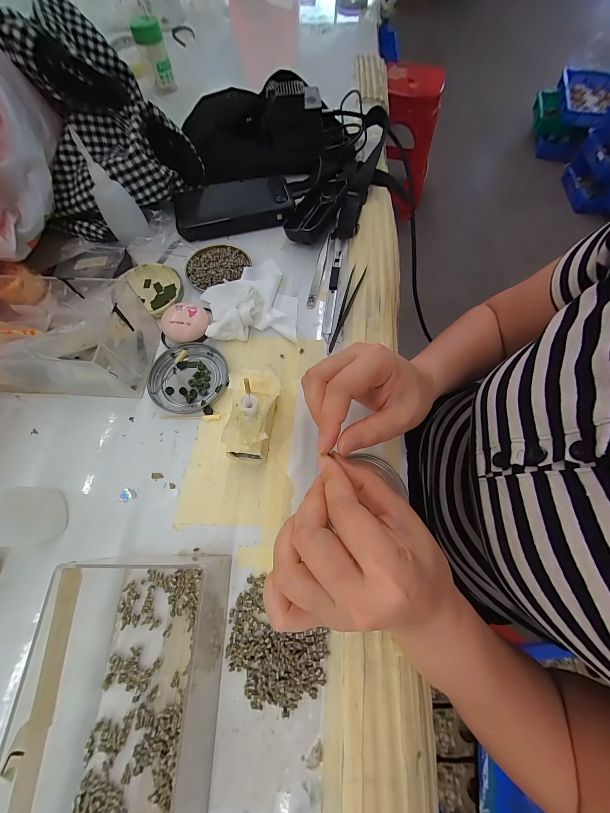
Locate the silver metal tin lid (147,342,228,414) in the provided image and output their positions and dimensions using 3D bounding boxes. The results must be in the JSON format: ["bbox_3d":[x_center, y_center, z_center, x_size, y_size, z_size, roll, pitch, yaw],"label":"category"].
[{"bbox_3d":[-0.121,-0.031,0.283,0.077,0.007,0.075,0,68,-1],"label":"silver metal tin lid"}]

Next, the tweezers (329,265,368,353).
[{"bbox_3d":[0.046,-0.116,0.317,0.015,0.008,0.119,21,69,7],"label":"tweezers"}]

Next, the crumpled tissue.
[{"bbox_3d":[-0.061,-0.129,0.313,0.103,0.025,0.115,0,68,-1],"label":"crumpled tissue"}]

